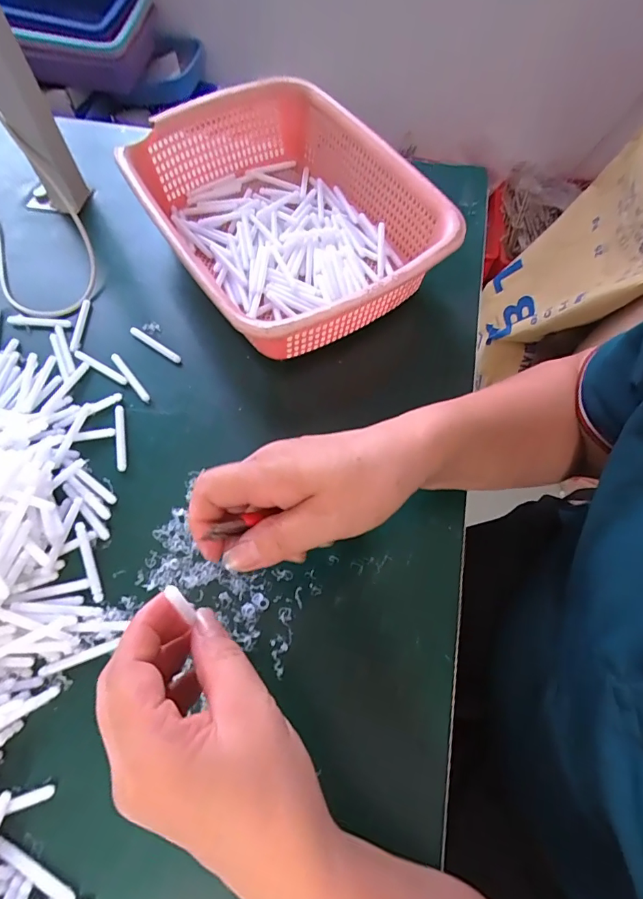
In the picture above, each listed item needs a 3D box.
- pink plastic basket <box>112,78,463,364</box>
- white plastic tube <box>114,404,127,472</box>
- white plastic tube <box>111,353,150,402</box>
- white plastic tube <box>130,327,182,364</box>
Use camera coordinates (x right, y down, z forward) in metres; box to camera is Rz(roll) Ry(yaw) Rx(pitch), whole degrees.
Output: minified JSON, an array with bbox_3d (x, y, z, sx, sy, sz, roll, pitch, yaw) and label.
[{"bbox_3d":[-0.035,-0.212,0.414,0.212,0.074,0.281,-30,68,-14],"label":"pink plastic basket"},{"bbox_3d":[-0.166,-0.010,0.369,0.008,0.004,0.059,-11,65,-6],"label":"white plastic tube"},{"bbox_3d":[-0.169,-0.064,0.393,0.007,0.004,0.059,-36,70,-16],"label":"white plastic tube"},{"bbox_3d":[-0.152,-0.096,0.408,0.059,0.007,0.009,33,68,15],"label":"white plastic tube"}]

